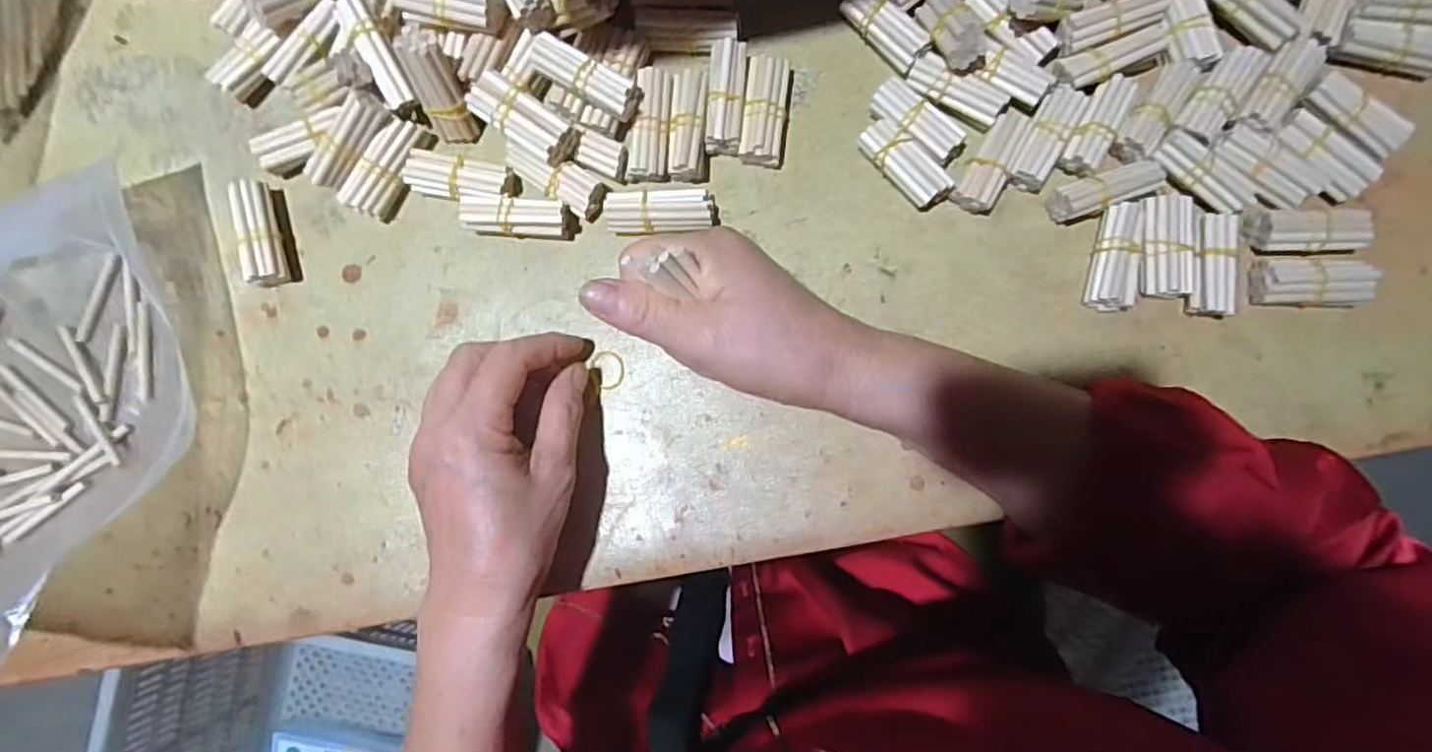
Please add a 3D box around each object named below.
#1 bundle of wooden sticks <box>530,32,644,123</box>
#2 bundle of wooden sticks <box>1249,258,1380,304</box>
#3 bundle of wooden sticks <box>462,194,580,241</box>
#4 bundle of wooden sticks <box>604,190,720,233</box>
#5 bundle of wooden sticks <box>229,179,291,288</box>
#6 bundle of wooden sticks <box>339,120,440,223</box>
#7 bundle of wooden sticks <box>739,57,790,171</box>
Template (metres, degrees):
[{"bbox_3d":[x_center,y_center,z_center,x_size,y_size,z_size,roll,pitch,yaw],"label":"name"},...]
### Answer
[{"bbox_3d":[-0.068,-0.155,0.349,0.056,0.021,0.021,31,89,4],"label":"bundle of wooden sticks"},{"bbox_3d":[0.300,-0.047,0.333,0.052,0.013,0.024,3,87,3],"label":"bundle of wooden sticks"},{"bbox_3d":[-0.107,-0.085,0.362,0.057,0.023,0.019,4,87,3],"label":"bundle of wooden sticks"},{"bbox_3d":[-0.029,-0.089,0.360,0.059,0.020,0.023,-5,87,2],"label":"bundle of wooden sticks"},{"bbox_3d":[-0.250,-0.078,0.369,0.018,0.023,0.057,-9,86,2],"label":"bundle of wooden sticks"},{"bbox_3d":[-0.178,-0.112,0.365,0.022,0.022,0.056,35,89,4],"label":"bundle of wooden sticks"},{"bbox_3d":[0.027,-0.143,0.362,0.023,0.018,0.056,6,87,3],"label":"bundle of wooden sticks"}]

